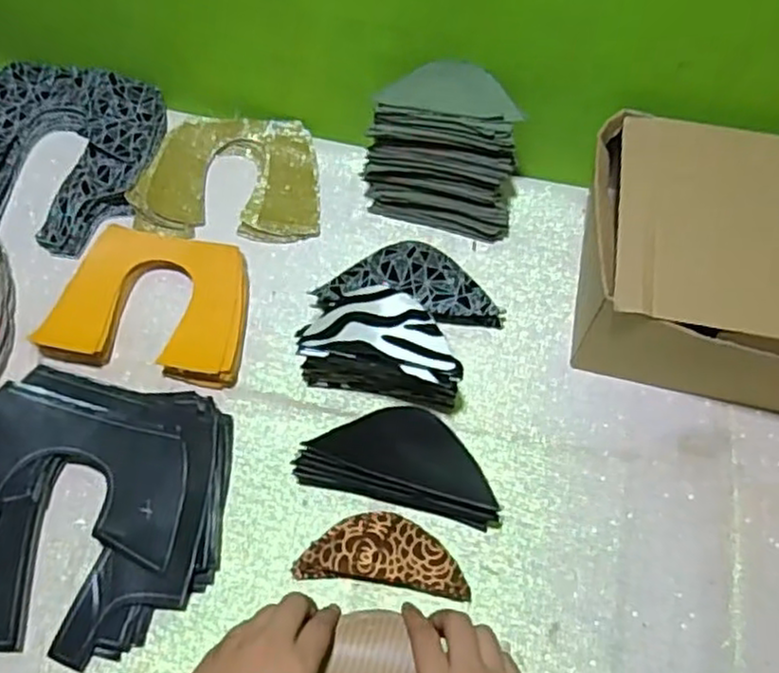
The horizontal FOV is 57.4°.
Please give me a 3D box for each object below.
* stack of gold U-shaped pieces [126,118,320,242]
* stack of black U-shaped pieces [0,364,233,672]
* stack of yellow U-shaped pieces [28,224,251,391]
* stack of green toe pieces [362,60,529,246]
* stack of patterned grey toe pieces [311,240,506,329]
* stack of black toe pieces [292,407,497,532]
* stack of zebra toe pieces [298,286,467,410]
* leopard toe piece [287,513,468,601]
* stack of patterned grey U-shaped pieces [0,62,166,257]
[{"bbox_3d":[-0.146,-0.152,0.670,0.159,0.029,0.133,2,61,-2],"label":"stack of gold U-shaped pieces"},{"bbox_3d":[-0.227,0.122,0.510,0.211,0.033,0.193,9,61,2],"label":"stack of black U-shaped pieces"},{"bbox_3d":[-0.193,-0.026,0.588,0.154,0.033,0.117,10,61,3],"label":"stack of yellow U-shaped pieces"},{"bbox_3d":[0.051,-0.163,0.631,0.131,0.118,0.080,14,62,5],"label":"stack of green toe pieces"},{"bbox_3d":[0.019,-0.047,0.621,0.156,0.025,0.076,4,61,-1],"label":"stack of patterned grey toe pieces"},{"bbox_3d":[0.011,0.090,0.536,0.148,0.037,0.075,13,62,4],"label":"stack of black toe pieces"},{"bbox_3d":[-0.003,0.009,0.553,0.121,0.087,0.063,14,62,5],"label":"stack of zebra toe pieces"},{"bbox_3d":[-0.004,0.155,0.513,0.117,0.018,0.050,8,61,1],"label":"leopard toe piece"},{"bbox_3d":[-0.312,-0.174,0.662,0.180,0.045,0.182,14,62,5],"label":"stack of patterned grey U-shaped pieces"}]

